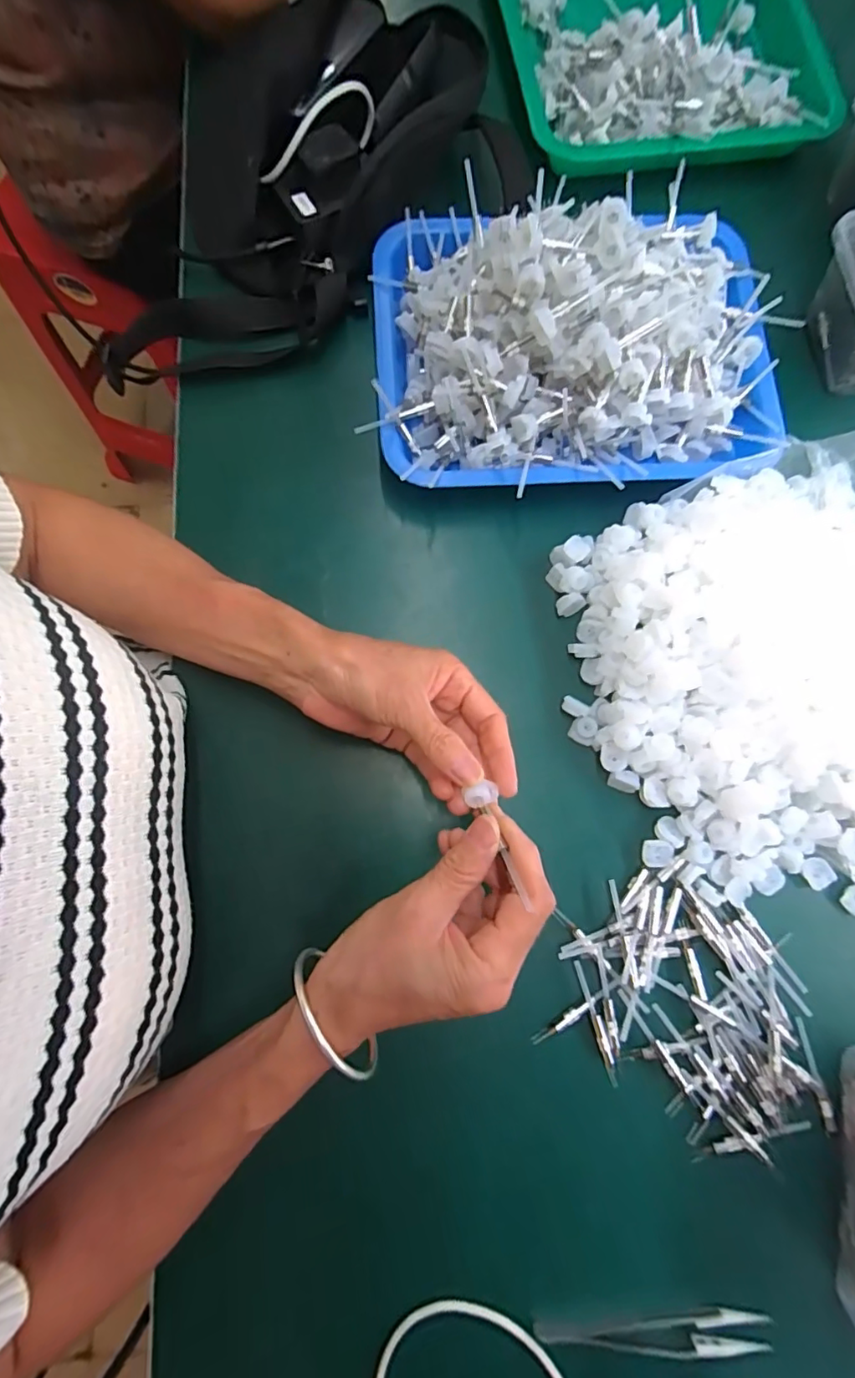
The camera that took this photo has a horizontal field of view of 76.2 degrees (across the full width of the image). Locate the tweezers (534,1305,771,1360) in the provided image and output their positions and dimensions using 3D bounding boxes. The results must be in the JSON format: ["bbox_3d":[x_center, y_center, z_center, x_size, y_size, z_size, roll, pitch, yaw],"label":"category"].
[{"bbox_3d":[0.122,0.345,0.292,0.126,0.004,0.019,3,79,0],"label":"tweezers"}]

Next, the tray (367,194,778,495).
[{"bbox_3d":[0.106,-0.254,0.363,0.283,0.076,0.220,-2,79,-1],"label":"tray"}]

